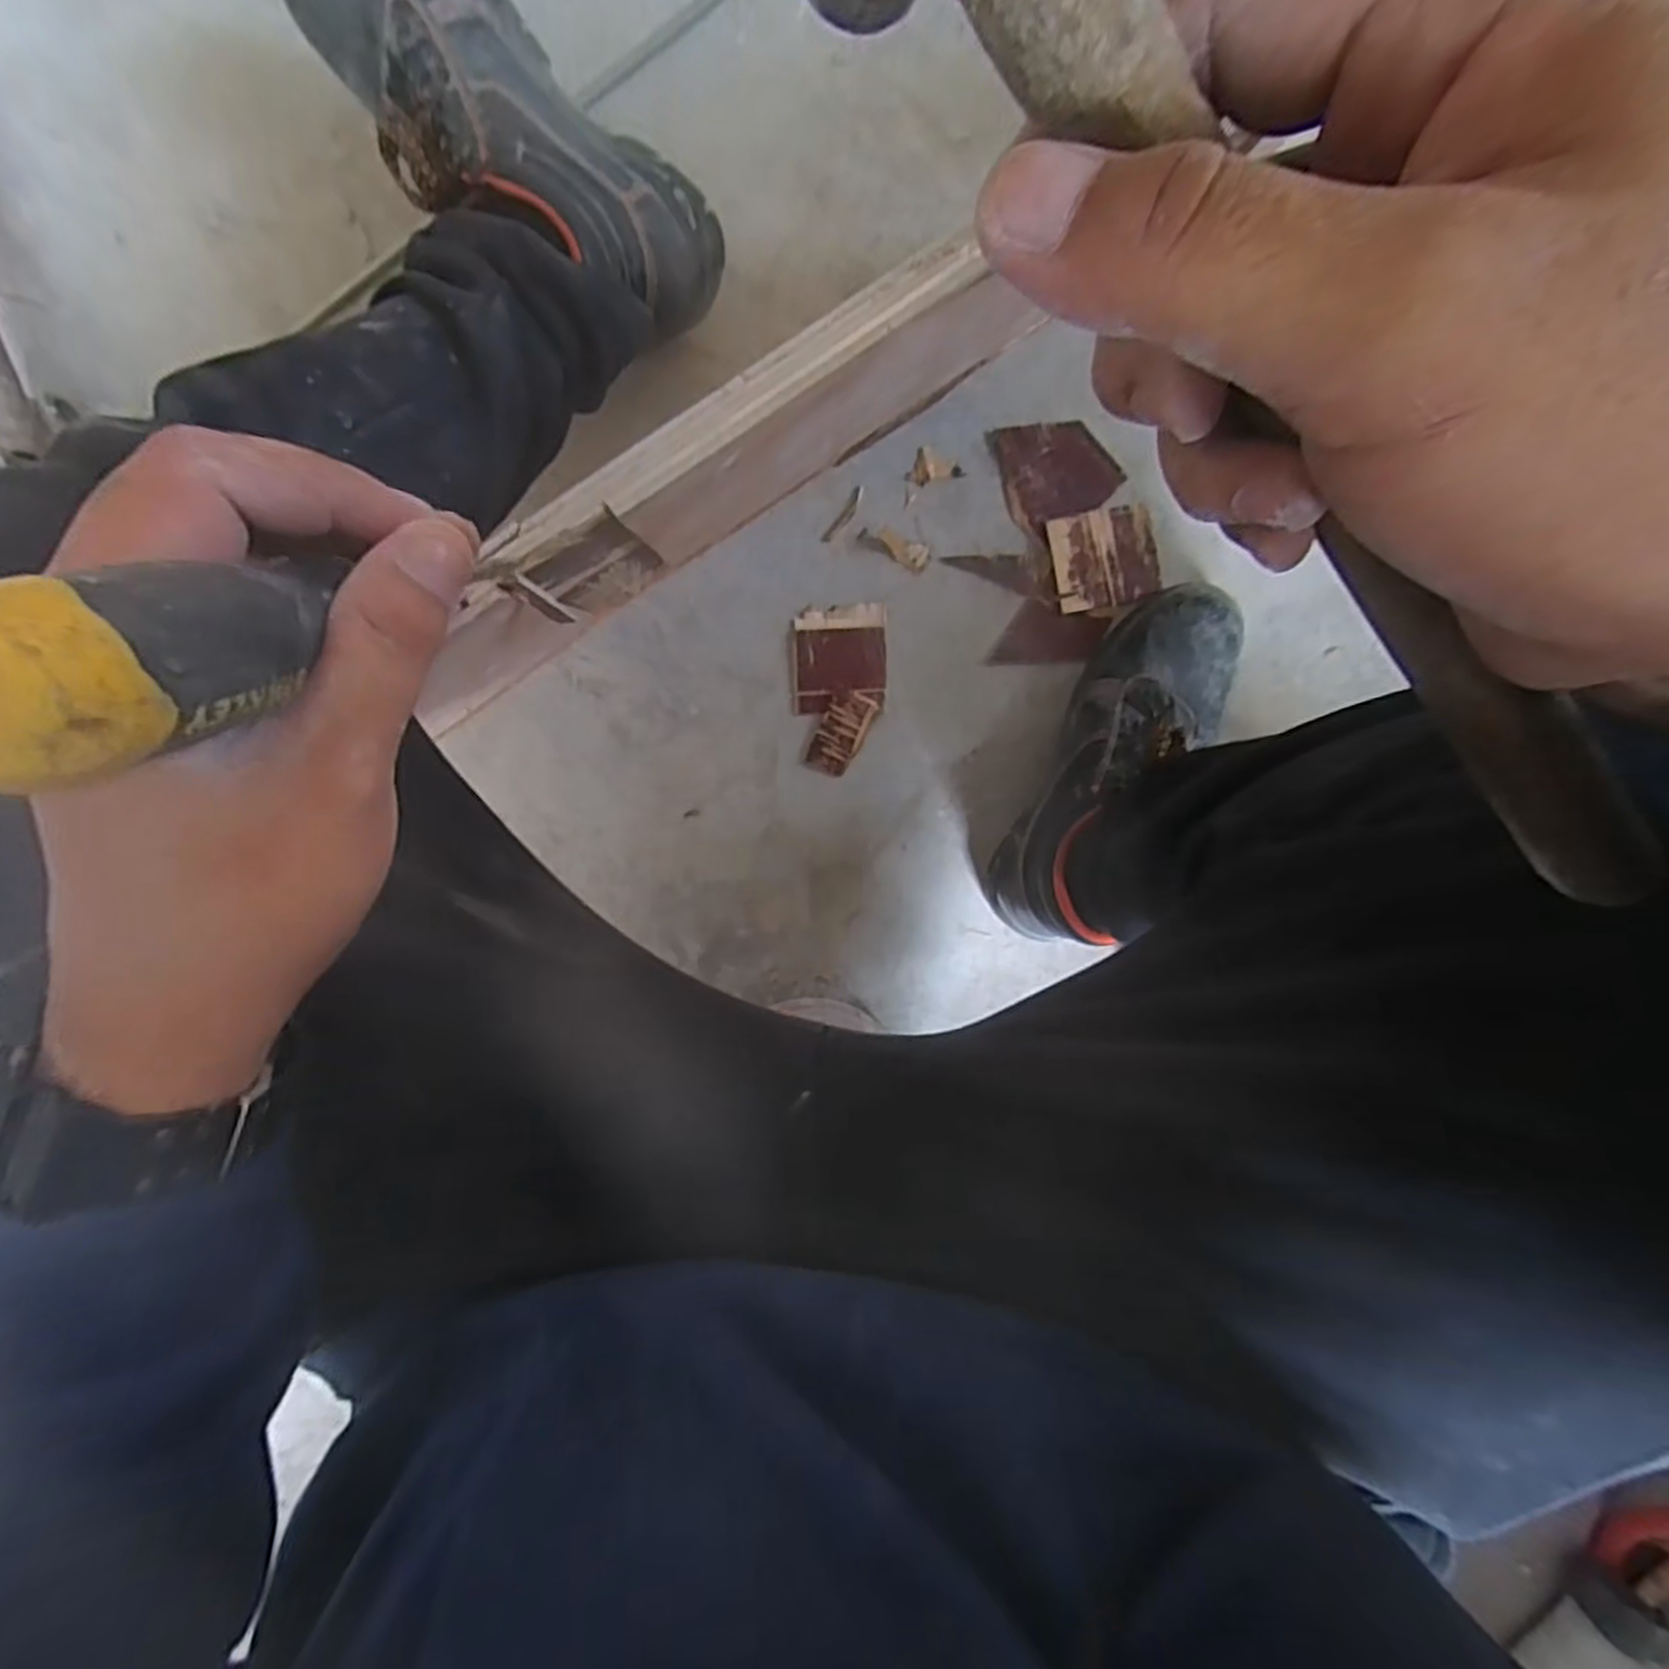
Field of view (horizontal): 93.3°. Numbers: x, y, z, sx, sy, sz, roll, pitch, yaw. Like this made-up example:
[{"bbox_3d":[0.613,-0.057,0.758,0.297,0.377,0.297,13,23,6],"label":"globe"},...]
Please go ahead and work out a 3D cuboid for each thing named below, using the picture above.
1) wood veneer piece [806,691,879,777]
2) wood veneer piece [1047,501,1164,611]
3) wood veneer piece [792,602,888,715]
[{"bbox_3d":[0.006,-0.081,0.629,0.036,0.006,0.069,26,96,-5],"label":"wood veneer piece"},{"bbox_3d":[0.210,-0.214,0.611,0.078,0.004,0.071,-12,97,0],"label":"wood veneer piece"},{"bbox_3d":[0.005,-0.137,0.617,0.073,0.004,0.082,-1,94,-4],"label":"wood veneer piece"}]

